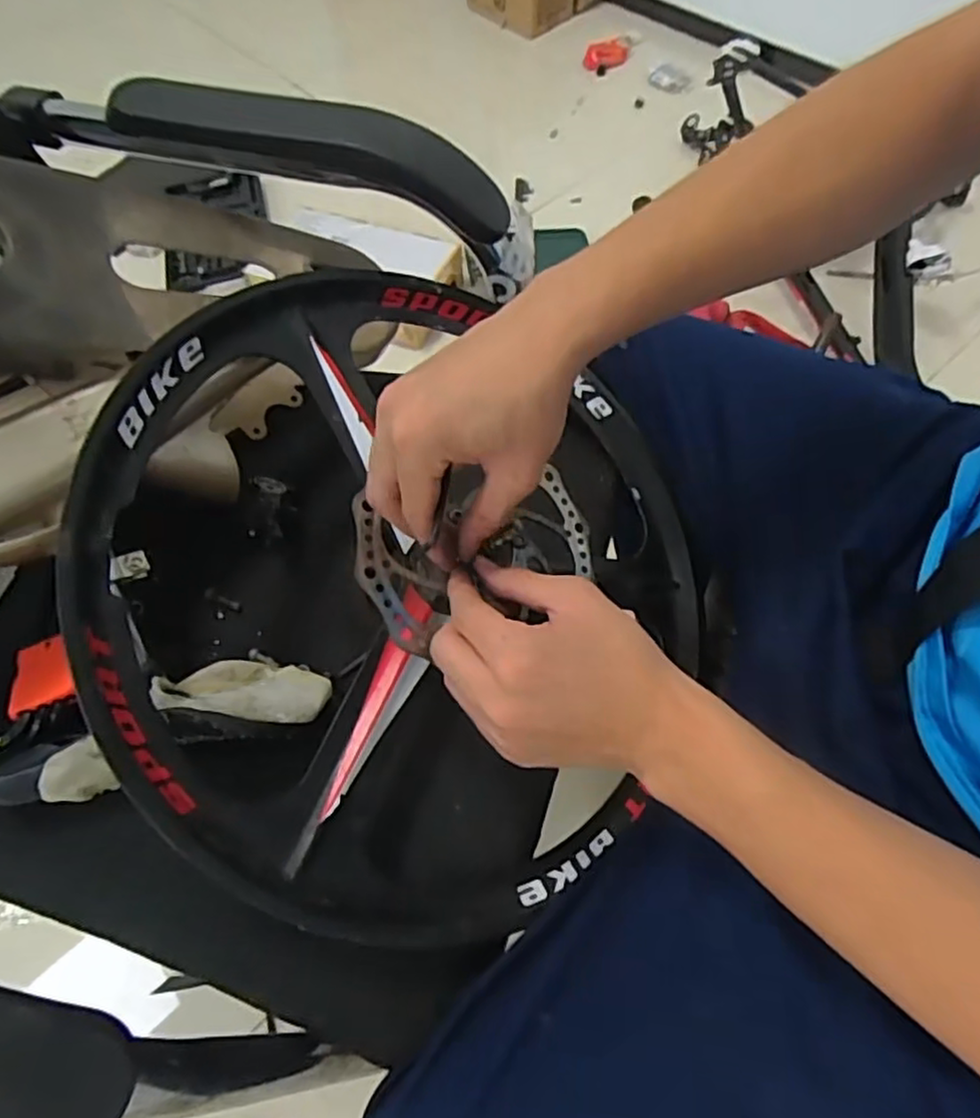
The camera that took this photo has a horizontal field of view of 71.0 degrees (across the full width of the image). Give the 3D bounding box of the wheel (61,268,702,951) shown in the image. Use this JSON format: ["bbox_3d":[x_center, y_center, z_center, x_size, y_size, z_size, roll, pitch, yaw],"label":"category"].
[{"bbox_3d":[-0.026,0.001,0.413,0.391,0.058,0.399,9,69,-26],"label":"wheel"}]

